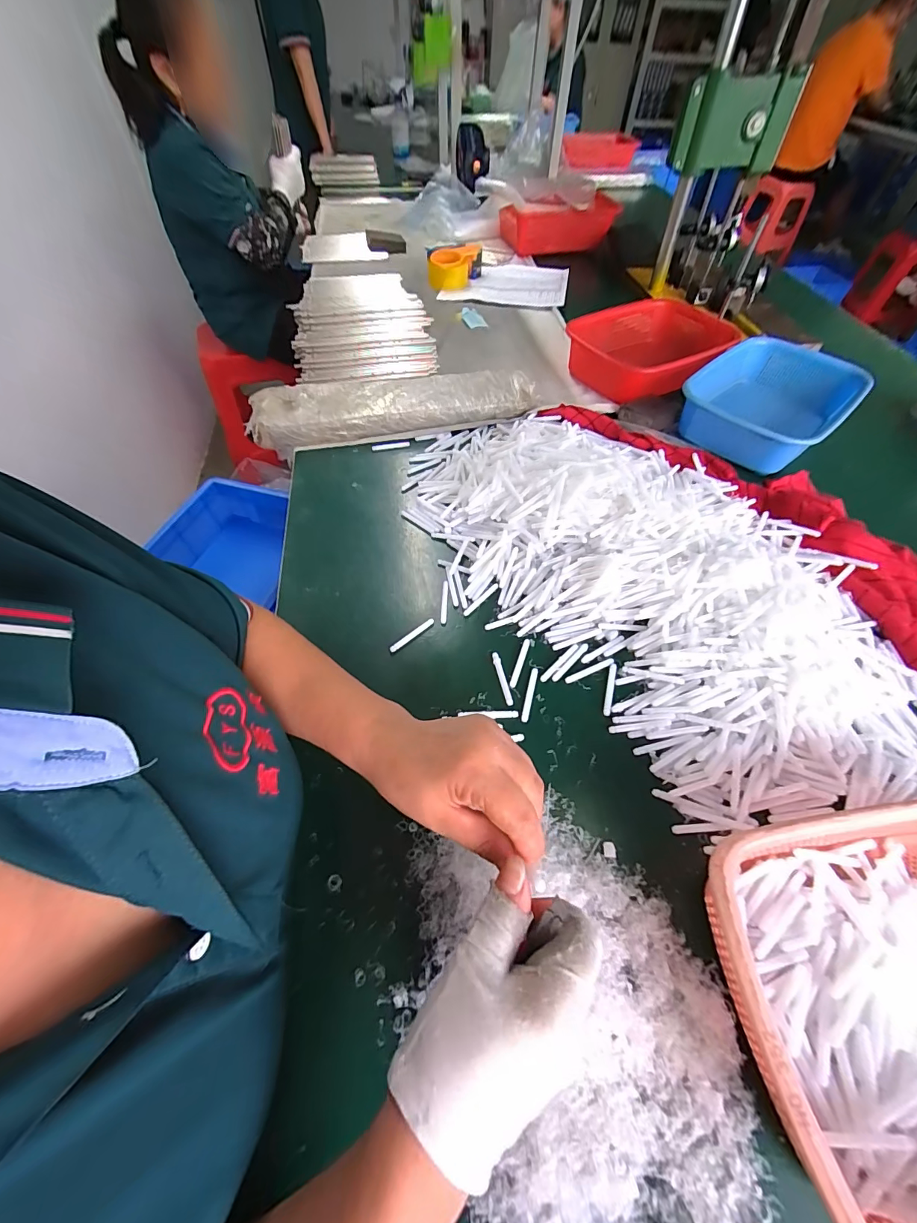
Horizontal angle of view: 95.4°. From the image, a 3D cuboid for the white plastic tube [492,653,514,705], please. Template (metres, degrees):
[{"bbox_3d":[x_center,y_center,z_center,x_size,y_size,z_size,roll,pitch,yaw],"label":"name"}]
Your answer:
[{"bbox_3d":[0.047,0.070,0.437,0.008,0.007,0.059,-11,57,-8],"label":"white plastic tube"}]

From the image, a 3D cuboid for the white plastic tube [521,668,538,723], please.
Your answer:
[{"bbox_3d":[0.073,0.085,0.429,0.008,0.004,0.061,13,58,9],"label":"white plastic tube"}]

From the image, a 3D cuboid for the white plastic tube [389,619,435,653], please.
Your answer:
[{"bbox_3d":[-0.051,0.027,0.465,0.059,0.004,0.008,-36,63,-21],"label":"white plastic tube"}]

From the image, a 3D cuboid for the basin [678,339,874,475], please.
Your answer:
[{"bbox_3d":[0.512,-0.348,0.692,0.298,0.079,0.206,-38,65,-23],"label":"basin"}]

